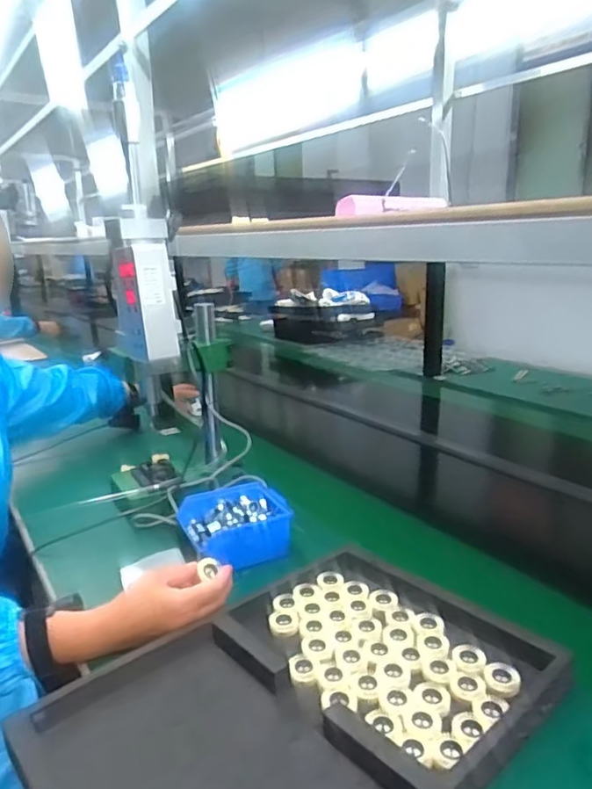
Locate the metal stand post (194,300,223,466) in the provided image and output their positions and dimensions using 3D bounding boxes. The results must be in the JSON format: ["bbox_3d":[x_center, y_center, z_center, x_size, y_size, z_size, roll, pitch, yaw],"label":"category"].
[{"bbox_3d":[-0.141,-0.017,0.941,0.032,0.257,0.031,-7,16,-24],"label":"metal stand post"}]

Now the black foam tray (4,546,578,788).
[{"bbox_3d":[0.002,0.262,0.505,0.404,0.028,0.293,-13,19,-39],"label":"black foam tray"}]

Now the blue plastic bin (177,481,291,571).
[{"bbox_3d":[-0.084,0.178,0.798,0.136,0.052,0.133,-7,16,-24],"label":"blue plastic bin"}]

